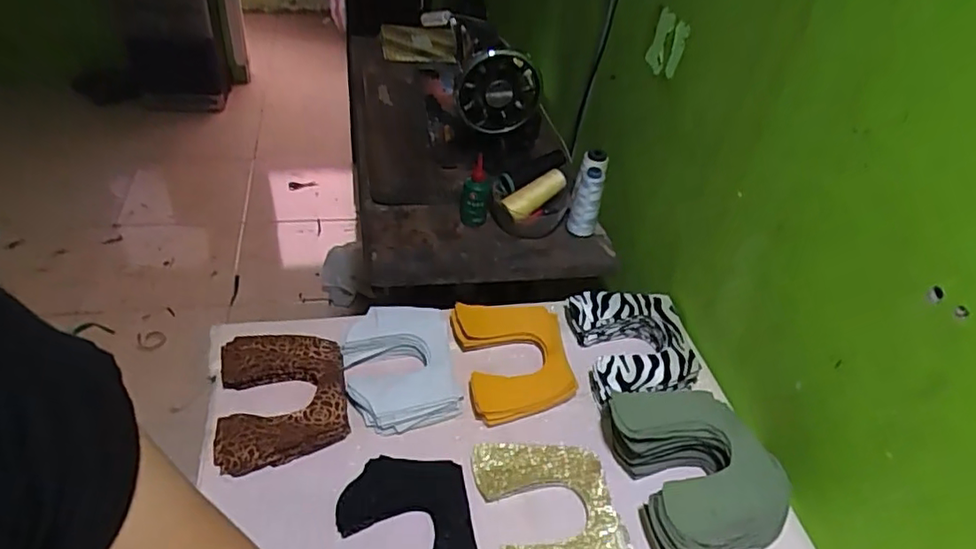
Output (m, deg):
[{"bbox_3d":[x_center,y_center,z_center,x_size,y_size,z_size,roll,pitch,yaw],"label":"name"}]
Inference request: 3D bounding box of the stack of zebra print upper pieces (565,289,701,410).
[{"bbox_3d":[0.181,0.093,0.757,0.134,0.056,0.161,-2,42,-10],"label":"stack of zebra print upper pieces"}]

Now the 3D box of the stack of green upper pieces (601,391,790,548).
[{"bbox_3d":[0.201,0.193,0.623,0.143,0.083,0.182,-11,44,-20],"label":"stack of green upper pieces"}]

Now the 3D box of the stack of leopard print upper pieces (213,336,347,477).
[{"bbox_3d":[-0.225,0.135,0.664,0.130,0.031,0.163,-6,42,-15],"label":"stack of leopard print upper pieces"}]

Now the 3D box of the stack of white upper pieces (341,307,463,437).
[{"bbox_3d":[-0.102,0.106,0.703,0.124,0.046,0.153,-5,42,-14],"label":"stack of white upper pieces"}]

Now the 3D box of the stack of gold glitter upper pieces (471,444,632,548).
[{"bbox_3d":[0.063,0.236,0.599,0.128,0.022,0.171,-7,43,-16],"label":"stack of gold glitter upper pieces"}]

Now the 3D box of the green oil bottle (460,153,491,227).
[{"bbox_3d":[-0.018,-0.130,0.919,0.040,0.124,0.030,4,41,-5],"label":"green oil bottle"}]

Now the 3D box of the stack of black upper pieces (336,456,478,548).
[{"bbox_3d":[-0.076,0.246,0.566,0.124,0.019,0.153,-5,42,-15],"label":"stack of black upper pieces"}]

